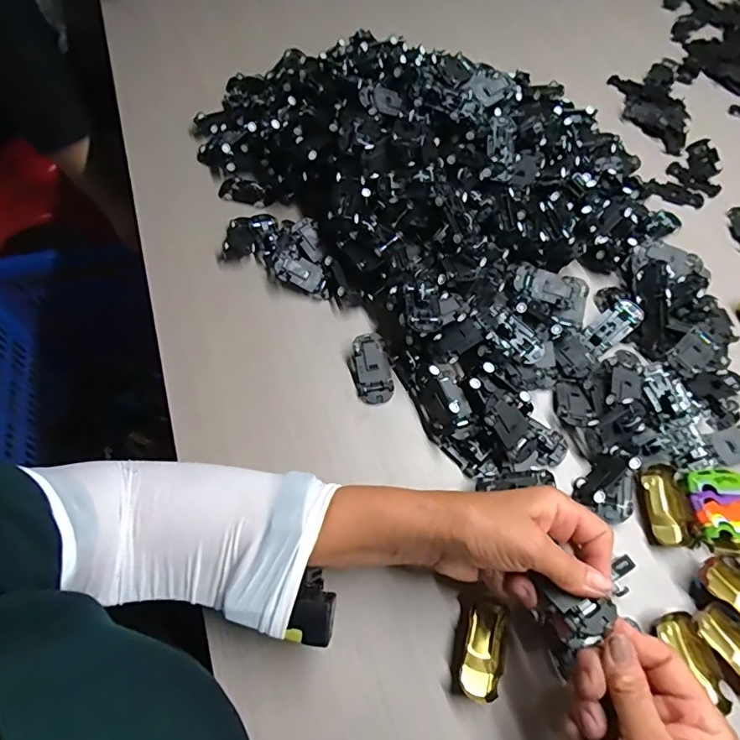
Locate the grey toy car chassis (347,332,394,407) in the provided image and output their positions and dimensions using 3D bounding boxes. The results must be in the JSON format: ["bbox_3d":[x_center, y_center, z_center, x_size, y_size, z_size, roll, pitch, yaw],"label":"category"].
[{"bbox_3d":[0.001,-0.001,0.448,0.035,0.019,0.064,-15,64,-9],"label":"grey toy car chassis"}]

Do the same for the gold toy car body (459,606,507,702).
[{"bbox_3d":[0.082,0.202,0.349,0.025,0.016,0.061,16,63,7],"label":"gold toy car body"}]

